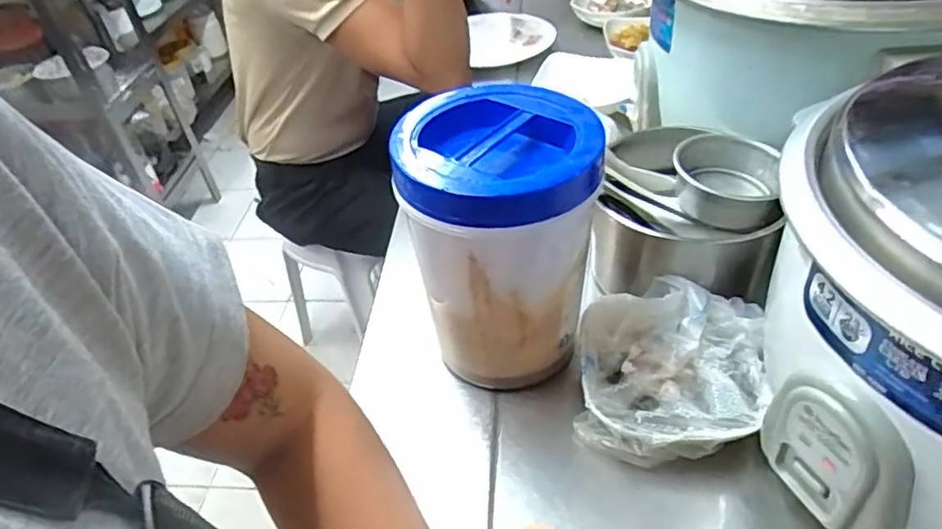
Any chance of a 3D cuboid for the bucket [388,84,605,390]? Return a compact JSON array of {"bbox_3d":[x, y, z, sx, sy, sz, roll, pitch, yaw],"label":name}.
[{"bbox_3d":[0.034,-0.003,0.558,0.141,0.242,0.141,-5,41,4],"label":"bucket"}]

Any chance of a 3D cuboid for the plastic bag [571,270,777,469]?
[{"bbox_3d":[0.172,0.096,0.560,0.154,0.071,0.159,3,42,12],"label":"plastic bag"}]

